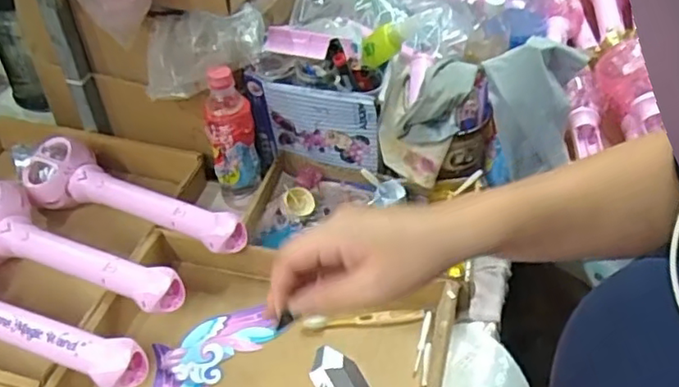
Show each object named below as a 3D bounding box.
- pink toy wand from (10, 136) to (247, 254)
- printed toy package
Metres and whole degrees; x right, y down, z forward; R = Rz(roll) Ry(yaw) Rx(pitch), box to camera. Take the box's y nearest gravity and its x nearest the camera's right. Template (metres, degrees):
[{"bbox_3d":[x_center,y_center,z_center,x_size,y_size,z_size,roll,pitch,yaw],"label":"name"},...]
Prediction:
[{"bbox_3d":[-0.284,0.006,0.806,0.364,0.058,0.097,22,46,22],"label":"pink toy wand"},{"bbox_3d":[-0.038,-0.093,0.848,0.179,0.139,0.030,11,43,12],"label":"printed toy package"}]

